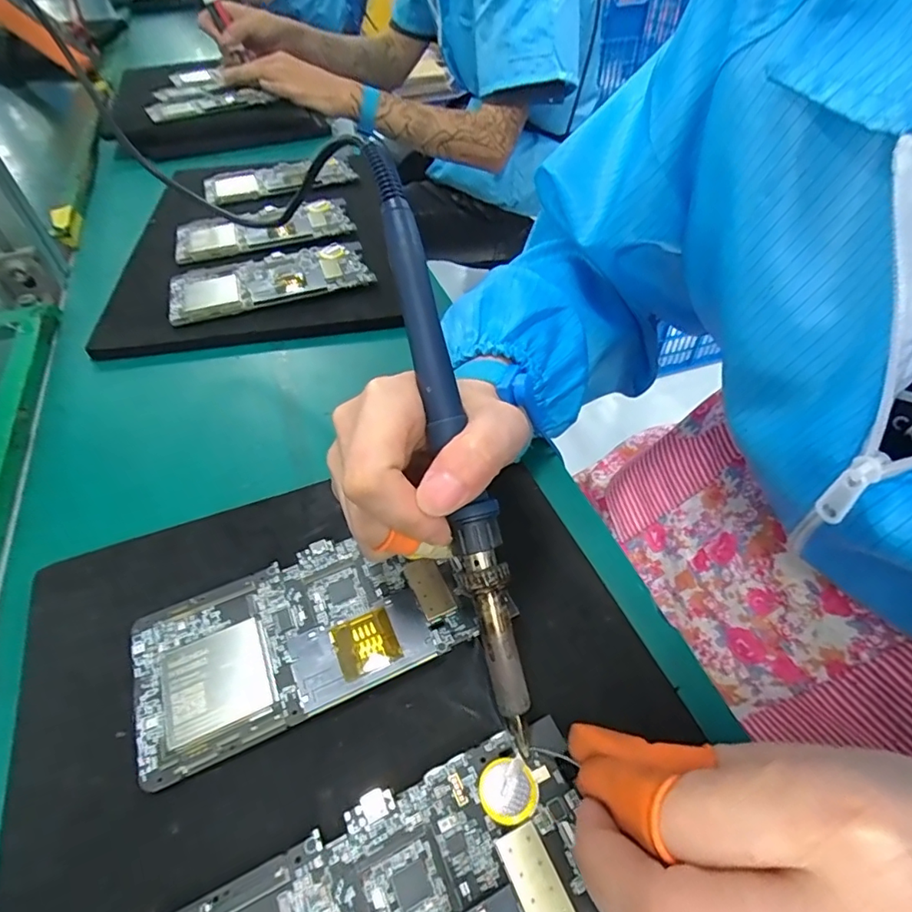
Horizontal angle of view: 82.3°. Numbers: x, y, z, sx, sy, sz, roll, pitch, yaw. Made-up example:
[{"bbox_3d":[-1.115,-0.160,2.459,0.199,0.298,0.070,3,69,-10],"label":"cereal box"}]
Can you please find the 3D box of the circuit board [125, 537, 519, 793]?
[{"bbox_3d":[-0.068,0.076,0.228,0.135,0.012,0.071,-20,51,-16],"label":"circuit board"}]

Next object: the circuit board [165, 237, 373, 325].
[{"bbox_3d":[-0.149,-0.143,0.421,0.152,0.014,0.070,-15,49,-12],"label":"circuit board"}]

